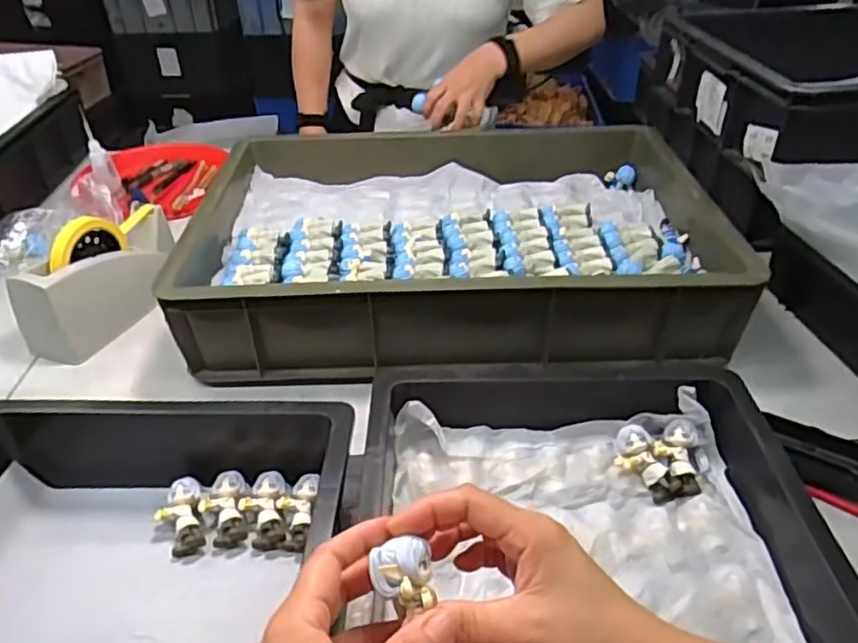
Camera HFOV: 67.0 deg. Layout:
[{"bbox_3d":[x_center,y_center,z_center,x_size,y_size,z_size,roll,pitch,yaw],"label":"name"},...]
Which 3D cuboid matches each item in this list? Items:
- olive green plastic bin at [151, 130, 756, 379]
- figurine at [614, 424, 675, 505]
[{"bbox_3d":[0.029,-0.101,0.796,0.571,0.130,0.394,0,36,1],"label":"olive green plastic bin"},{"bbox_3d":[0.179,0.120,0.541,0.035,0.021,0.066,-18,67,-21],"label":"figurine"}]

